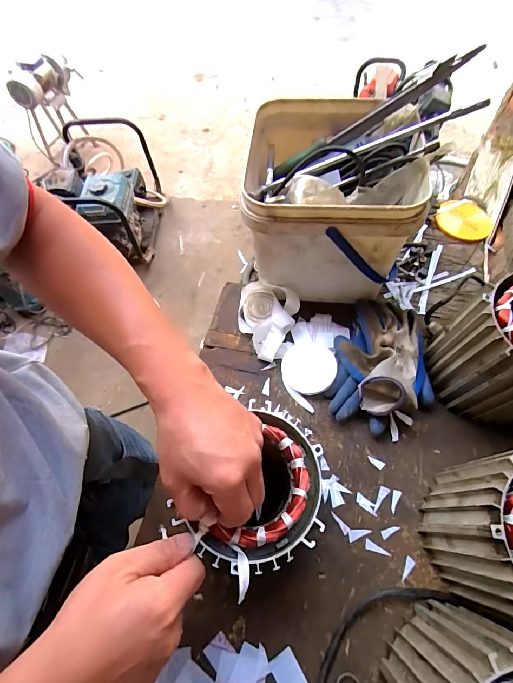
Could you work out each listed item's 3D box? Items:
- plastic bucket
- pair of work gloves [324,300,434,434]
[{"bbox_3d":[0.096,-0.194,0.524,0.199,0.199,0.226,3,64,4],"label":"plastic bucket"},{"bbox_3d":[0.177,0.026,0.490,0.133,0.052,0.192,11,65,8],"label":"pair of work gloves"}]

